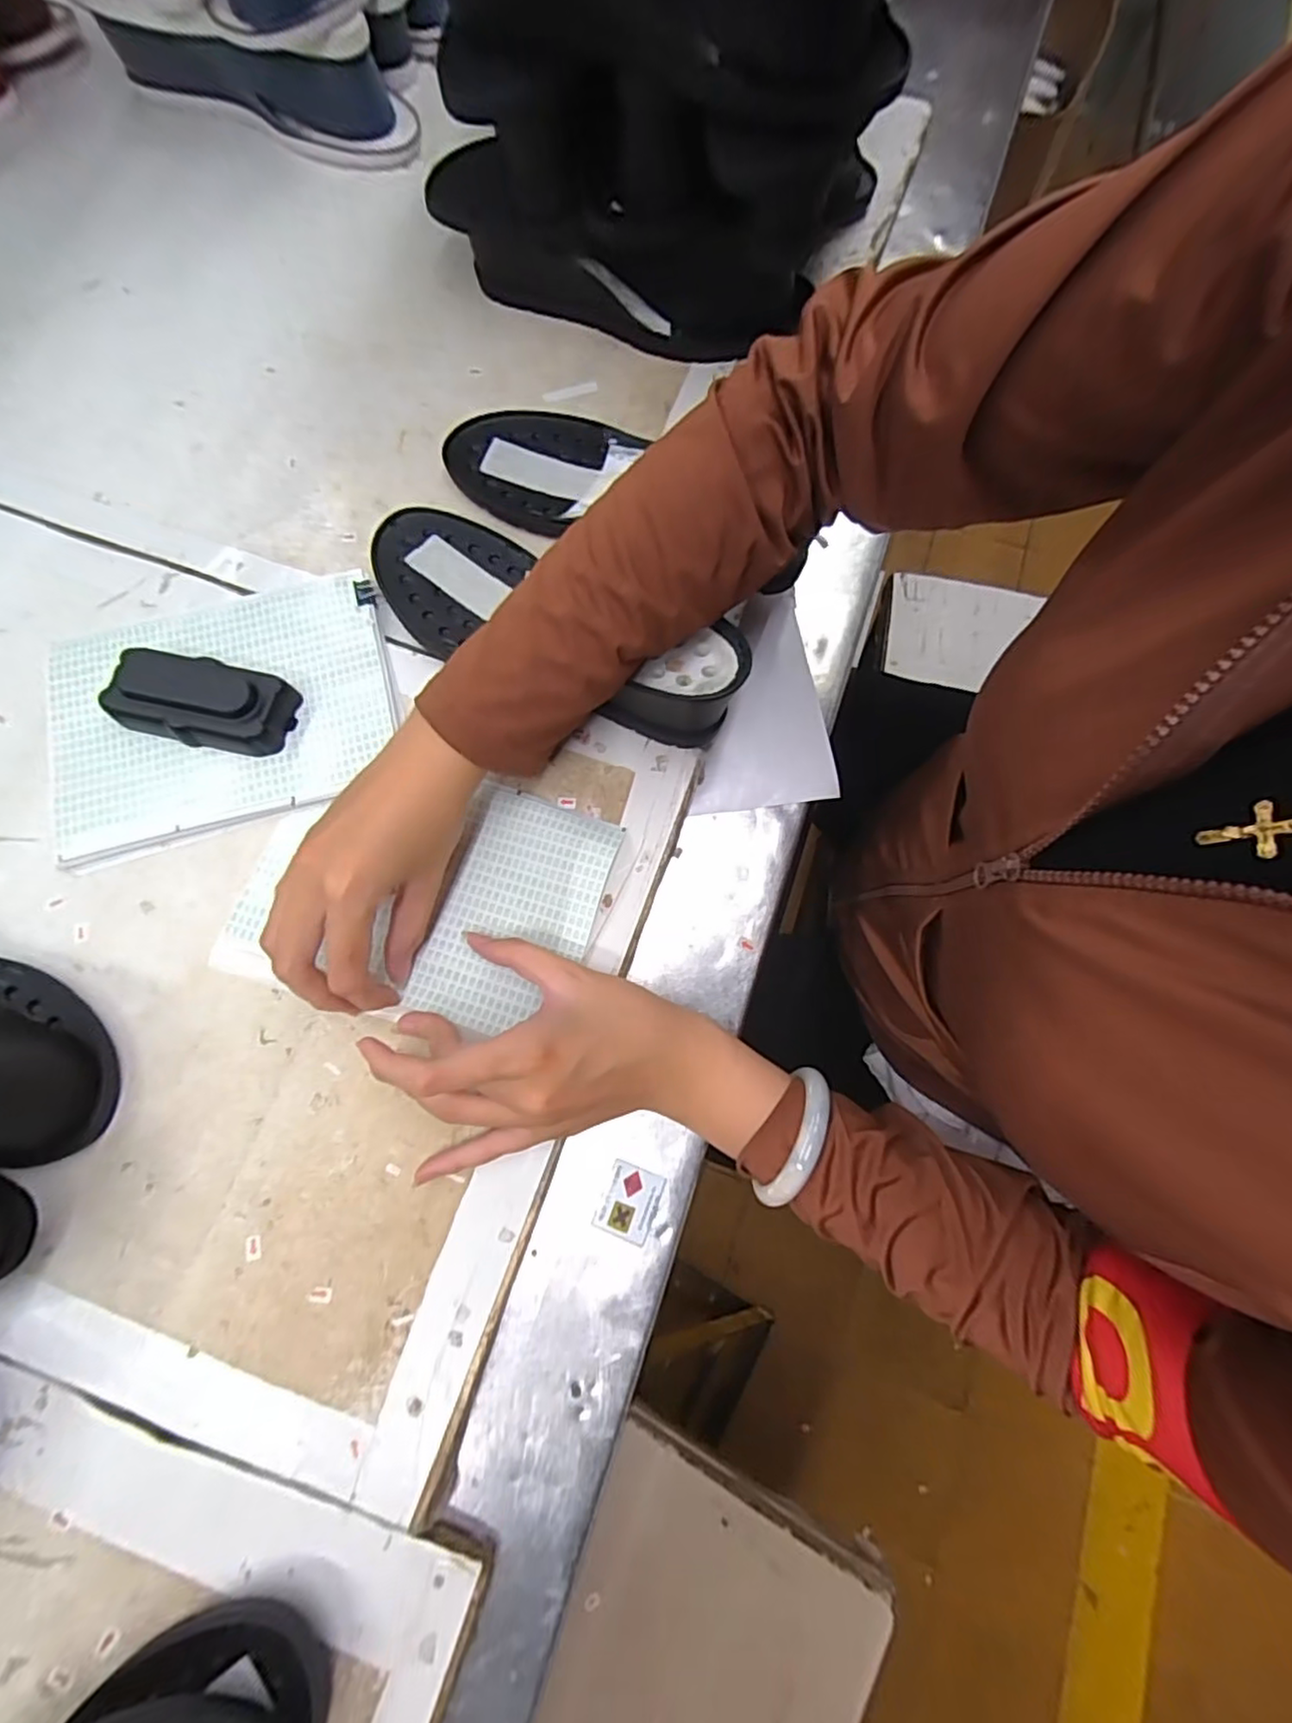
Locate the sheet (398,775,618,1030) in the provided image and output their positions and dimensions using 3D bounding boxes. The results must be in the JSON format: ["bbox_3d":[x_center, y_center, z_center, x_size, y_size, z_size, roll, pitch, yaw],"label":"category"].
[{"bbox_3d":[-0.074,0.028,0.371,0.087,0.015,0.135,16,75,3],"label":"sheet"}]

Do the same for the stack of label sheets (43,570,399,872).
[{"bbox_3d":[-0.269,-0.097,0.407,0.210,0.010,0.162,-15,76,-5],"label":"stack of label sheets"}]

